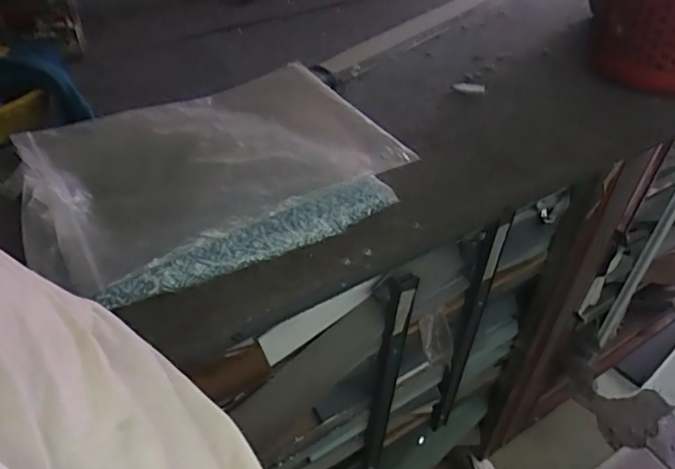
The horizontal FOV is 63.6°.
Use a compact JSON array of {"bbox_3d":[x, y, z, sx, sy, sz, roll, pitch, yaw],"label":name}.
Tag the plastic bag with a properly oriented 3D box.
[{"bbox_3d":[-0.137,-0.072,0.584,0.371,0.052,0.260,-21,45,-23],"label":"plastic bag"}]

